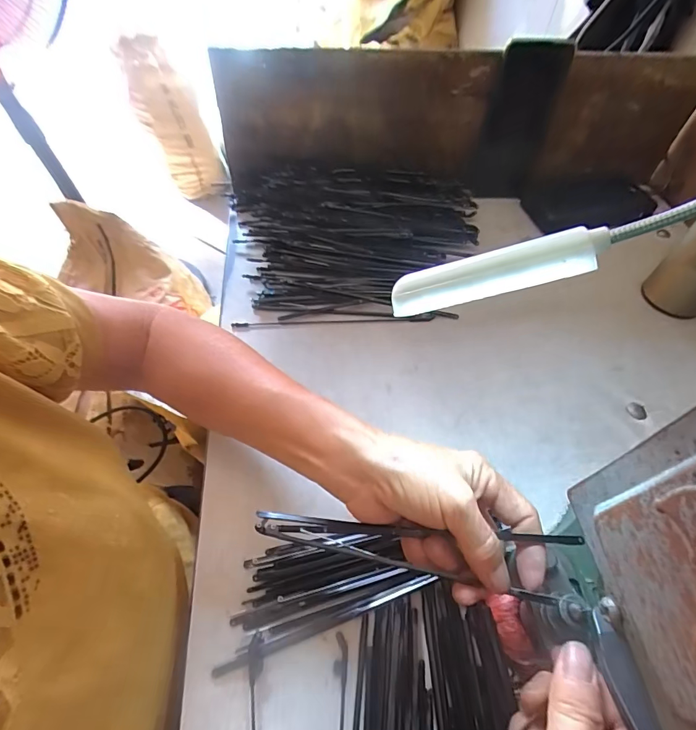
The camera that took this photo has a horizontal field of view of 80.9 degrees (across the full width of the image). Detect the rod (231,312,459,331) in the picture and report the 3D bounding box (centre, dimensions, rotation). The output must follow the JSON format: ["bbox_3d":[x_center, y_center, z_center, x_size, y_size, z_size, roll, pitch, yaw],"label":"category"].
[{"bbox_3d":[0.000,-0.046,0.416,0.230,0.008,0.010,-2,55,-4],"label":"rod"}]

